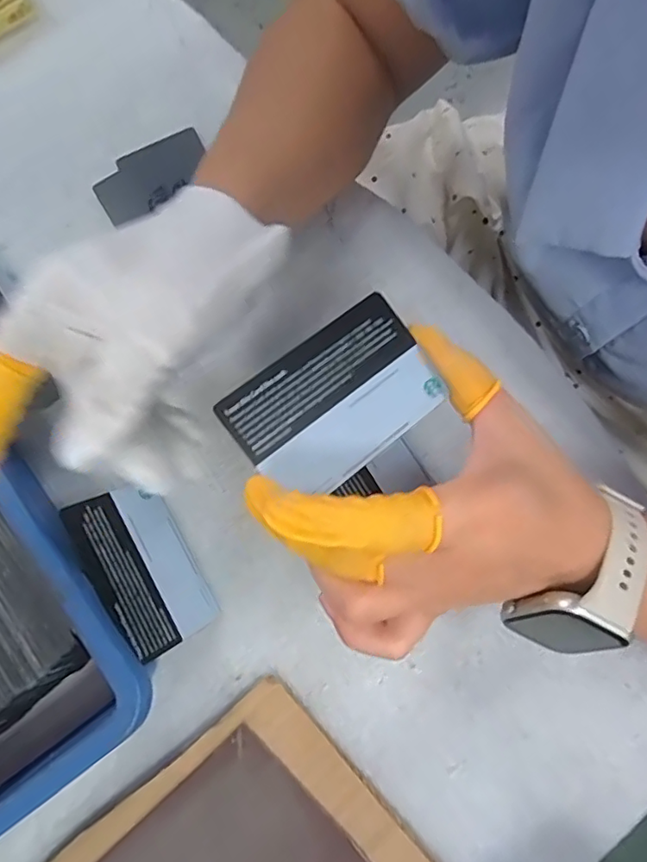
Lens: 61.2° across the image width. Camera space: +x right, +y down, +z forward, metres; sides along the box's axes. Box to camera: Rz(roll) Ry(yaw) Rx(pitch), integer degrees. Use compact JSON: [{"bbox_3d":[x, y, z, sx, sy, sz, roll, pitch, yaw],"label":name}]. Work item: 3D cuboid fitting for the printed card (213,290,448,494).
[{"bbox_3d":[0.006,-0.013,0.218,0.082,0.004,0.053,-38,92,-15],"label":"printed card"}]

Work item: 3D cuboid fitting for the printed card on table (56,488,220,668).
[{"bbox_3d":[-0.093,0.070,0.282,0.006,0.054,0.083,-36,80,39],"label":"printed card on table"}]

